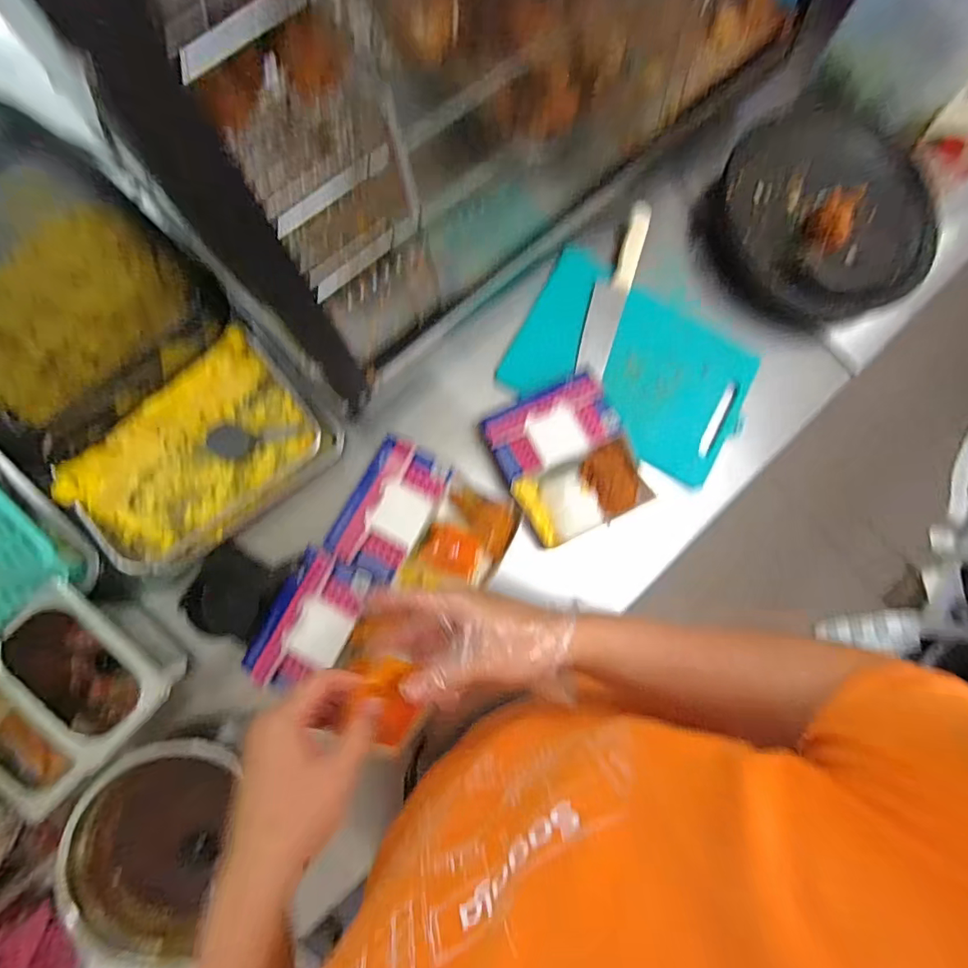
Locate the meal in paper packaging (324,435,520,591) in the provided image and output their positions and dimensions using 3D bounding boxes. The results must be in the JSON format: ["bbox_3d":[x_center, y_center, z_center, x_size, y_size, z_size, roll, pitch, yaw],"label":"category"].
[{"bbox_3d":[-0.082,0.061,0.687,0.210,0.050,0.175,30,81,-1],"label":"meal in paper packaging"}]

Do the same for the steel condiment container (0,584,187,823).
[{"bbox_3d":[-0.475,0.244,0.569,0.230,0.123,0.168,-44,88,-9],"label":"steel condiment container"}]

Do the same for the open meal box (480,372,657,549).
[{"bbox_3d":[0.116,-0.033,0.708,0.178,0.056,0.202,-26,85,-8],"label":"open meal box"}]

